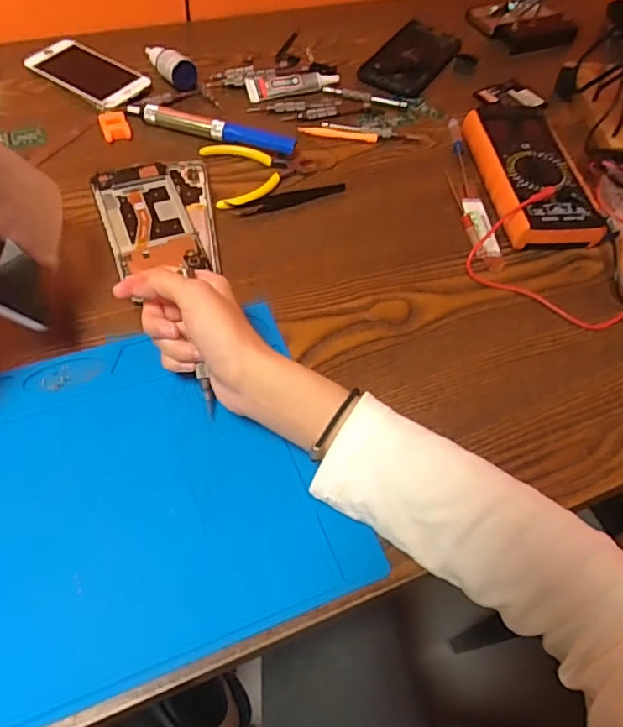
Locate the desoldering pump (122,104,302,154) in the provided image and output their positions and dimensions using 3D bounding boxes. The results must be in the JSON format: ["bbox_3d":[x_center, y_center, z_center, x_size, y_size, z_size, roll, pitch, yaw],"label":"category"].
[{"bbox_3d":[-0.101,-0.237,0.568,0.174,0.016,0.026,12,56,3],"label":"desoldering pump"}]

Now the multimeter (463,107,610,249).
[{"bbox_3d":[0.212,-0.185,0.552,0.086,0.038,0.178,-4,57,-8],"label":"multimeter"}]

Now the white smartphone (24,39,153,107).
[{"bbox_3d":[-0.240,-0.314,0.613,0.134,0.011,0.066,34,60,17],"label":"white smartphone"}]

